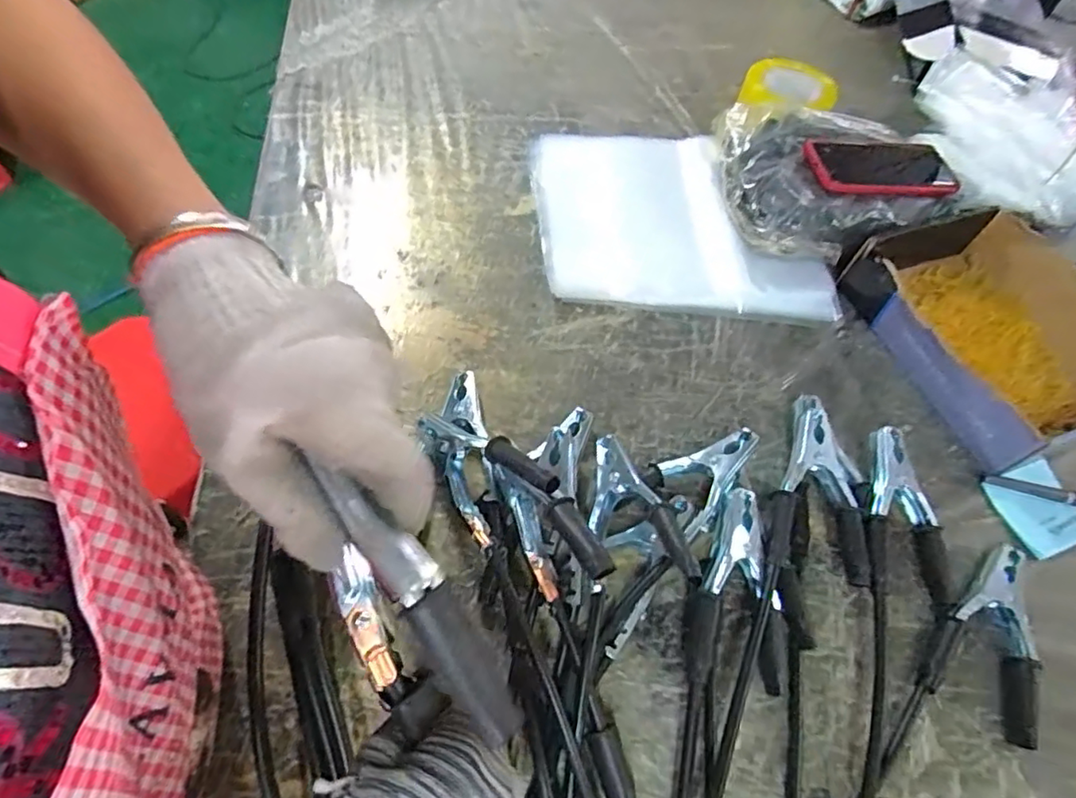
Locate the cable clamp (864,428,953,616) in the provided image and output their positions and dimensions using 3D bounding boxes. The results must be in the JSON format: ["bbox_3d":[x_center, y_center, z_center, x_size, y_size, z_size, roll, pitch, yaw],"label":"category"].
[{"bbox_3d":[0.306,0.099,0.501,0.082,0.035,0.149,6,60,0],"label":"cable clamp"}]

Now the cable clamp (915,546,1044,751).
[{"bbox_3d":[0.357,0.179,0.462,0.079,0.025,0.143,29,62,13],"label":"cable clamp"}]

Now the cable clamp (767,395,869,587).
[{"bbox_3d":[0.238,0.071,0.506,0.082,0.046,0.171,16,60,6],"label":"cable clamp"}]

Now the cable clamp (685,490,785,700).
[{"bbox_3d":[0.156,0.141,0.459,0.080,0.050,0.158,13,60,4],"label":"cable clamp"}]

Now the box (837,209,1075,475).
[{"bbox_3d":[0.456,-0.075,0.591,0.217,0.063,0.243,-20,63,-14],"label":"box"}]

